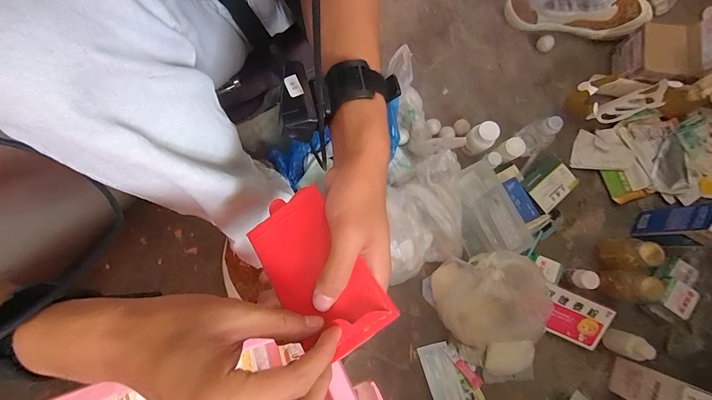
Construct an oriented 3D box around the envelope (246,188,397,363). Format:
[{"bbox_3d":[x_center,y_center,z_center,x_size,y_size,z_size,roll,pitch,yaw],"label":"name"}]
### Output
[{"bbox_3d":[-0.034,0.056,0.243,0.075,0.008,0.126,-38,71,12],"label":"envelope"}]

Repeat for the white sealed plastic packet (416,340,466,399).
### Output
[{"bbox_3d":[0.150,0.311,0.538,0.053,0.009,0.114,-17,71,-3],"label":"white sealed plastic packet"}]

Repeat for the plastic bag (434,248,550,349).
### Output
[{"bbox_3d":[0.211,0.157,0.503,0.139,0.106,0.133,-11,80,-1],"label":"plastic bag"}]

